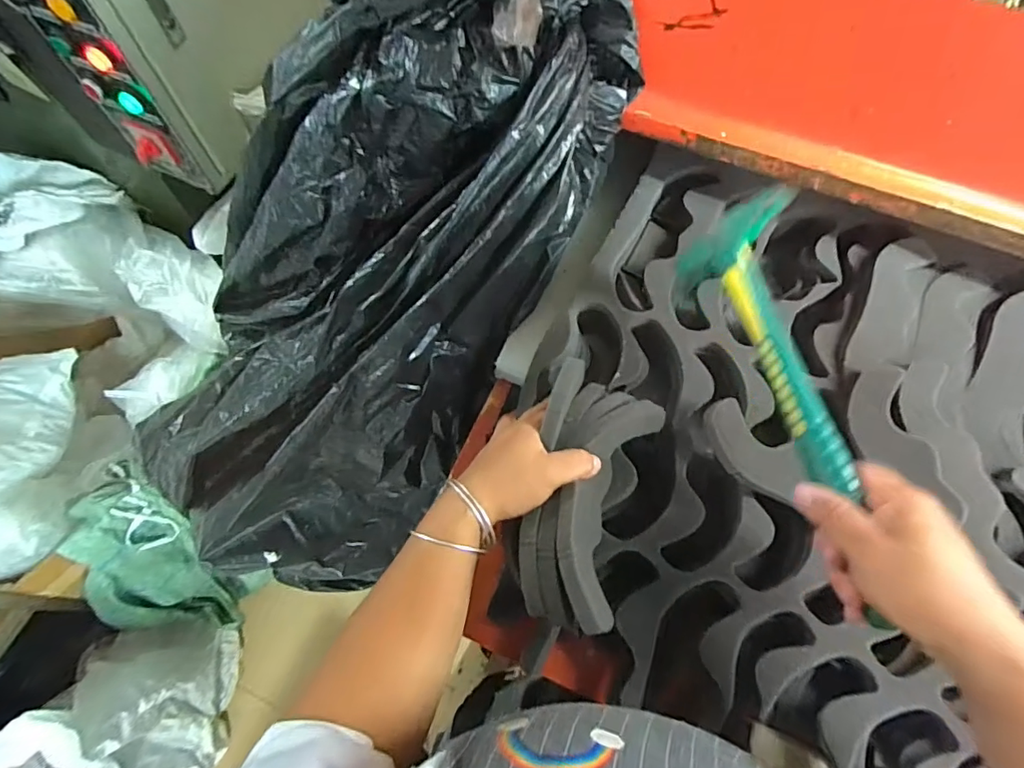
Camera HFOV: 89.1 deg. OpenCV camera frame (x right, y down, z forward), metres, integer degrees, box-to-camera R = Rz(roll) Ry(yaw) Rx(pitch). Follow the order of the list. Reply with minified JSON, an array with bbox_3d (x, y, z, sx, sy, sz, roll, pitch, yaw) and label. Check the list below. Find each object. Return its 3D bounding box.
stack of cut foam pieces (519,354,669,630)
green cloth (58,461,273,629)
[{"bbox_3d":[0.061,0.083,0.413,0.088,0.047,0.203,11,68,7],"label":"stack of cut foam pieces"},{"bbox_3d":[-0.668,0.366,1.015,0.156,0.508,0.182,3,46,4],"label":"green cloth"}]

